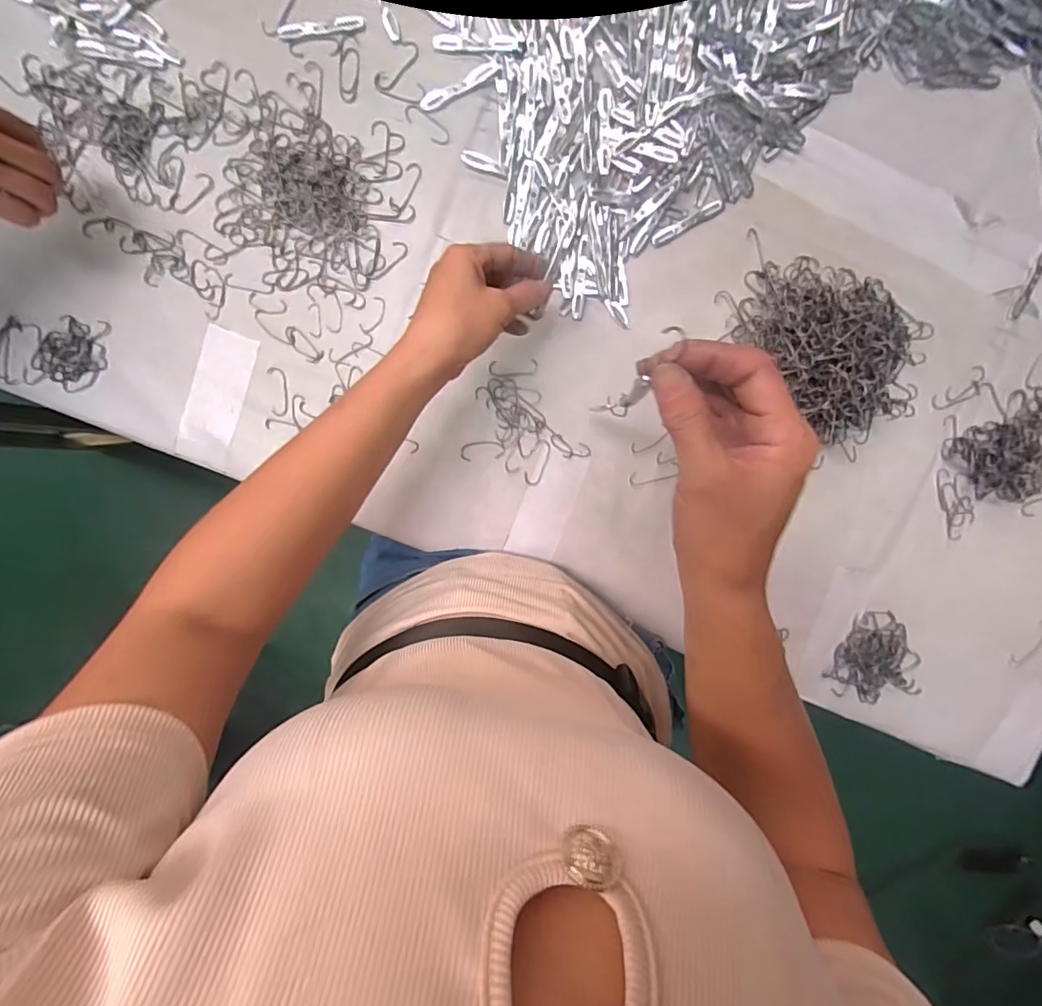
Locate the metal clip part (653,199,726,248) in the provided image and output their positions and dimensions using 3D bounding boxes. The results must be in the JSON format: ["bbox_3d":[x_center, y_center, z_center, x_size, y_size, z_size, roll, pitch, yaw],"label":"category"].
[{"bbox_3d":[0.145,-0.242,0.426,0.067,0.004,0.011,-29,97,2],"label":"metal clip part"}]

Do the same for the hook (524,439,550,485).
[{"bbox_3d":[0.016,-0.036,0.448,0.016,0.004,0.042,22,97,-4],"label":"hook"}]

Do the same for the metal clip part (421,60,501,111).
[{"bbox_3d":[-0.050,-0.343,0.405,0.069,0.004,0.012,-24,98,2],"label":"metal clip part"}]

